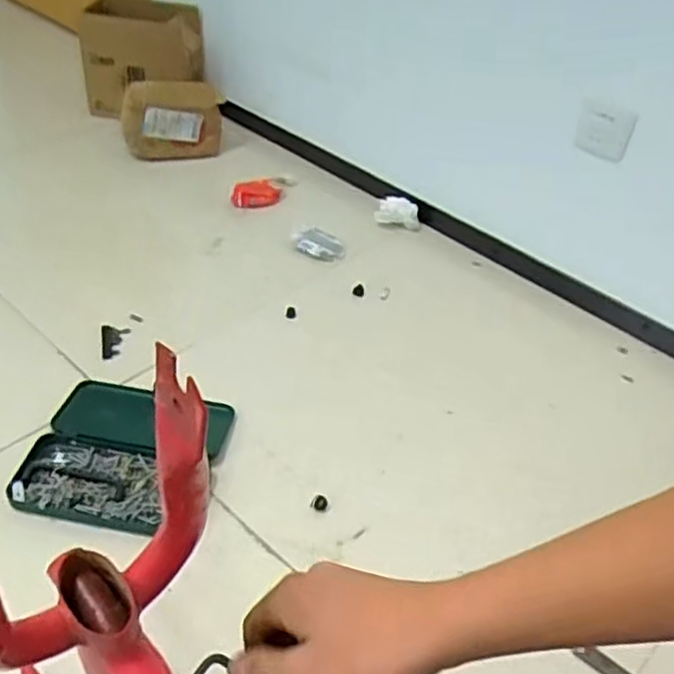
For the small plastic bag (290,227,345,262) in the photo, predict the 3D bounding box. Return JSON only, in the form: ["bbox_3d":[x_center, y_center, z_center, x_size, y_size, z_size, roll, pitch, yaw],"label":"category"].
[{"bbox_3d":[-0.038,-0.184,1.414,0.103,0.029,0.057,12,41,7],"label":"small plastic bag"}]

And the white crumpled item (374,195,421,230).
[{"bbox_3d":[0.129,-0.264,1.509,0.097,0.050,0.056,17,41,12],"label":"white crumpled item"}]

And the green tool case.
[{"bbox_3d":[-0.297,0.163,1.012,0.243,0.035,0.237,9,40,4],"label":"green tool case"}]

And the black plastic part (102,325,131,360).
[{"bbox_3d":[-0.367,0.007,1.189,0.043,0.008,0.071,-5,41,-13],"label":"black plastic part"}]

